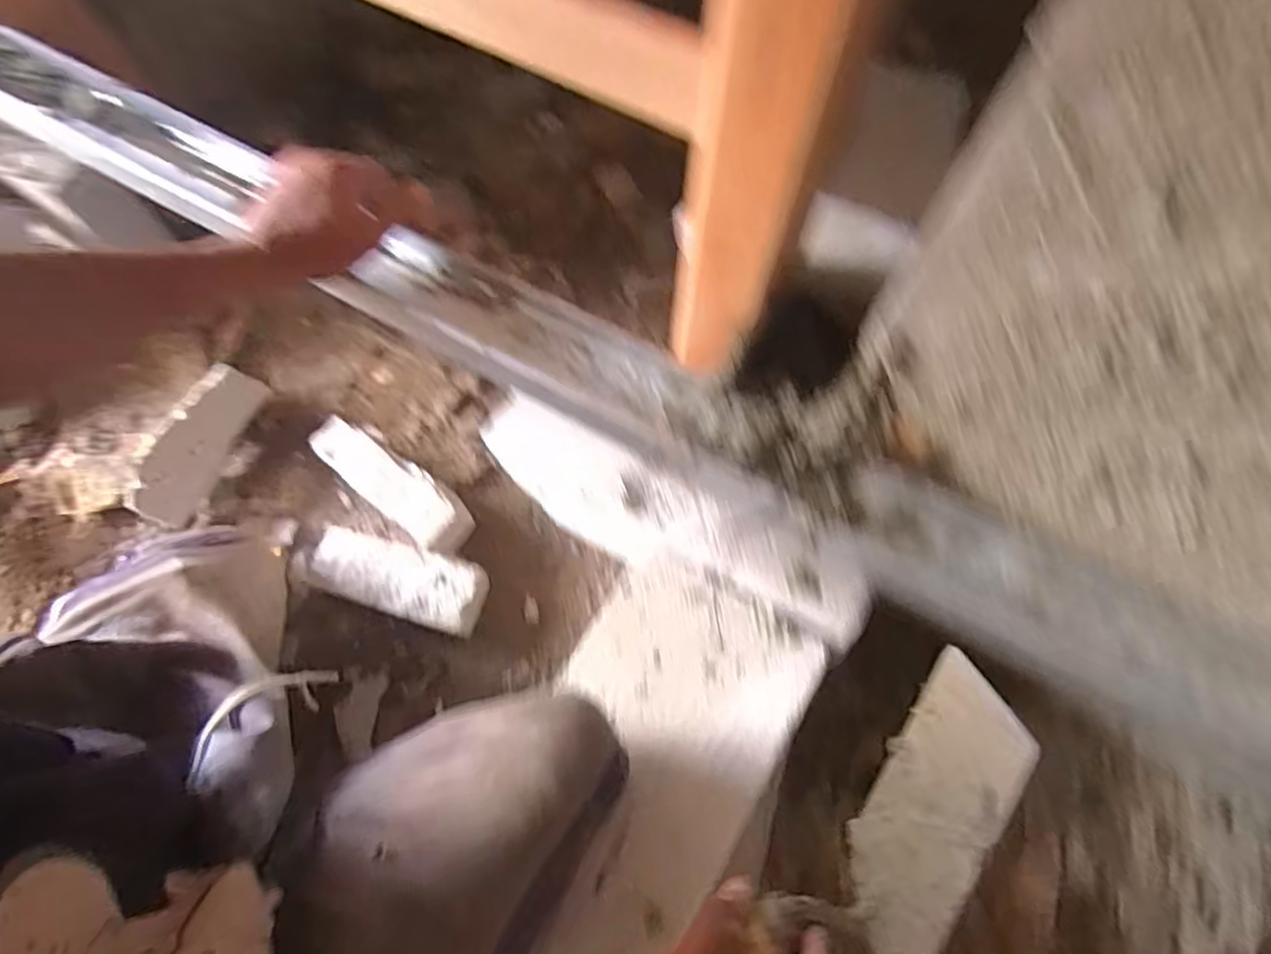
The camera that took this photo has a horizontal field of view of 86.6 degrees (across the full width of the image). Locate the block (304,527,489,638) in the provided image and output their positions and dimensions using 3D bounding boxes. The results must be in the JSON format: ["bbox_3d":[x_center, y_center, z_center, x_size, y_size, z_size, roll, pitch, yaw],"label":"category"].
[{"bbox_3d":[-0.268,0.117,0.768,0.199,0.049,0.076,16,70,6],"label":"block"}]

